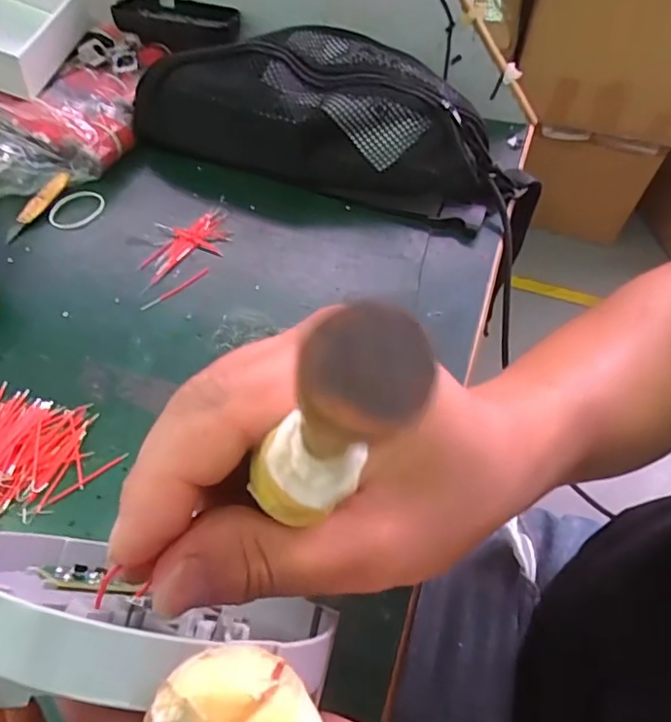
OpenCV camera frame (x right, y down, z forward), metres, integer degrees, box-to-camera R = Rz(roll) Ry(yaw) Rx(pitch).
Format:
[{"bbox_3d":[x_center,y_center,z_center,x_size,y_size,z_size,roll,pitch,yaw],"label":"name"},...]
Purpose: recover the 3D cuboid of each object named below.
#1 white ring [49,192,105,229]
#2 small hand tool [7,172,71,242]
[{"bbox_3d":[-0.200,-0.118,0.418,0.043,0.004,0.043,1,56,-1],"label":"white ring"},{"bbox_3d":[-0.226,-0.119,0.410,0.012,0.008,0.071,19,57,10],"label":"small hand tool"}]

